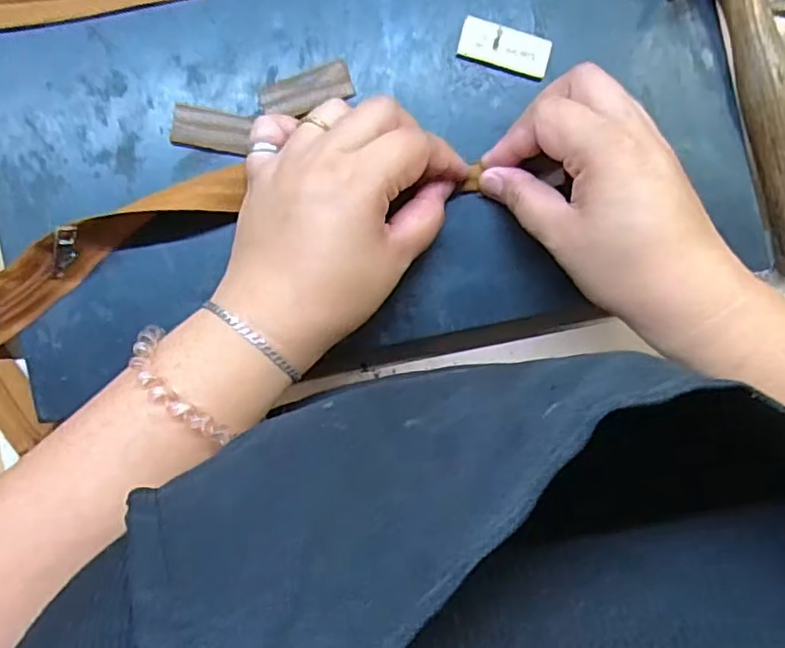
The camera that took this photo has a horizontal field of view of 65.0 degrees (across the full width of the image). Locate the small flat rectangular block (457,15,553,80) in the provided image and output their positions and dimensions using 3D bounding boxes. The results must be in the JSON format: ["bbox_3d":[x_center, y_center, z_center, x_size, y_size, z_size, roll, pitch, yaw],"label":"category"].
[{"bbox_3d":[0.061,-0.149,0.334,0.048,0.005,0.022,15,90,-3],"label":"small flat rectangular block"}]

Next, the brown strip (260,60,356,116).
[{"bbox_3d":[-0.045,-0.124,0.328,0.049,0.009,0.020,-22,92,-3],"label":"brown strip"}]

